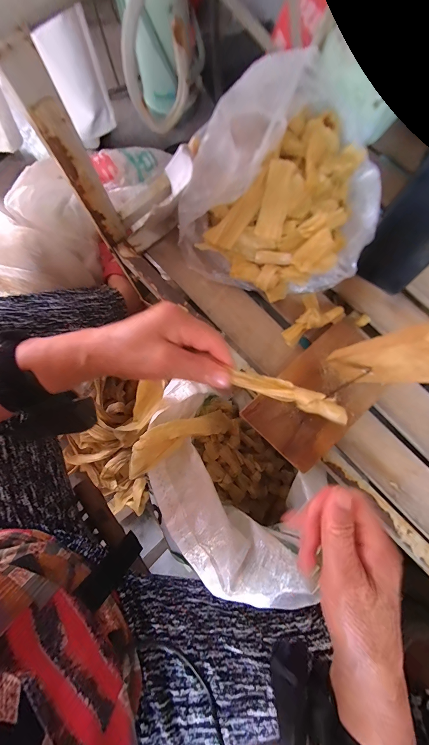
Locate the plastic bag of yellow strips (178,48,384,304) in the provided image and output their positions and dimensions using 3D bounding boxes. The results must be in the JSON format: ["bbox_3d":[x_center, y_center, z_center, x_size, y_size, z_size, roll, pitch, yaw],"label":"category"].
[{"bbox_3d":[0.099,-0.241,0.337,0.215,0.112,0.272,24,80,4],"label":"plastic bag of yellow strips"}]

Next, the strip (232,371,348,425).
[{"bbox_3d":[0.069,0.020,0.238,0.110,0.011,0.020,19,79,-6],"label":"strip"}]

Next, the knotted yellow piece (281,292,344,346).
[{"bbox_3d":[0.120,-0.069,0.338,0.077,0.024,0.050,-37,81,-7],"label":"knotted yellow piece"}]

